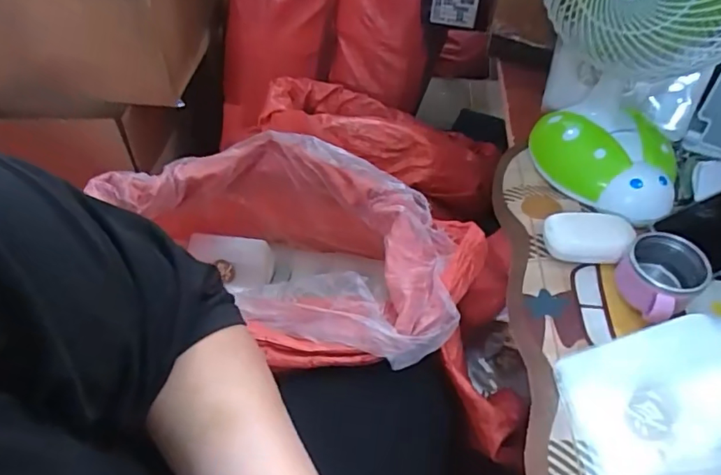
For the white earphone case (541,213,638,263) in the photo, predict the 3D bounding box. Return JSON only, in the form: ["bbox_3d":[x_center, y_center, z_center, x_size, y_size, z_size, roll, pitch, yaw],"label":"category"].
[{"bbox_3d":[0.231,0.000,0.537,0.081,0.032,0.050,10,50,7],"label":"white earphone case"}]

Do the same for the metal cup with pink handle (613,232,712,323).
[{"bbox_3d":[0.273,0.040,0.487,0.077,0.054,0.068,-35,59,-27],"label":"metal cup with pink handle"}]

